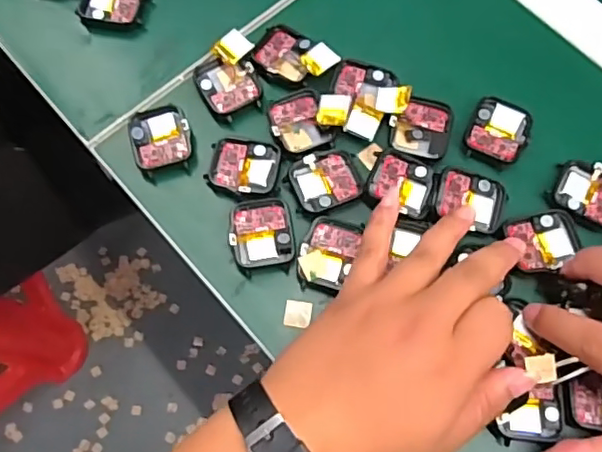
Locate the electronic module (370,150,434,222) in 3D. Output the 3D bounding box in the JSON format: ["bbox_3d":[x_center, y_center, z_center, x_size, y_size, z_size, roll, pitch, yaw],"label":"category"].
[{"bbox_3d":[0.063,-0.027,0.374,0.038,0.007,0.039,15,71,3],"label":"electronic module"}]

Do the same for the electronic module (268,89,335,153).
[{"bbox_3d":[-0.001,-0.068,0.392,0.035,0.007,0.040,-20,72,-7],"label":"electronic module"}]

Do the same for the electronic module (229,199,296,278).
[{"bbox_3d":[-0.024,0.006,0.367,0.037,0.008,0.044,-8,71,-3],"label":"electronic module"}]

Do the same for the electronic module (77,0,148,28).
[{"bbox_3d":[-0.133,-0.159,0.427,0.044,0.009,0.039,11,71,4],"label":"electronic module"}]

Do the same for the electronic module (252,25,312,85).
[{"bbox_3d":[-0.010,-0.116,0.407,0.038,0.011,0.037,26,72,9],"label":"electronic module"}]

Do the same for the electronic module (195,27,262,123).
[{"bbox_3d":[-0.049,-0.101,0.401,0.040,0.012,0.055,-10,71,-4],"label":"electronic module"}]

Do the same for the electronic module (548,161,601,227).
[{"bbox_3d":[0.181,-0.020,0.372,0.045,0.005,0.038,28,73,9],"label":"electronic module"}]

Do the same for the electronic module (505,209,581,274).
[{"bbox_3d":[0.148,0.009,0.363,0.040,0.008,0.037,-8,72,-5],"label":"electronic module"}]

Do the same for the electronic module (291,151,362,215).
[{"bbox_3d":[0.016,-0.029,0.376,0.041,0.004,0.035,-24,72,-8],"label":"electronic module"}]

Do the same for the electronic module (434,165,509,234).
[{"bbox_3d":[0.106,-0.018,0.372,0.043,0.007,0.037,16,71,3],"label":"electronic module"}]

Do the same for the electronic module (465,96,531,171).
[{"bbox_3d":[0.128,-0.061,0.386,0.038,0.006,0.044,24,72,8],"label":"electronic module"}]

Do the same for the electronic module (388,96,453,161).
[{"bbox_3d":[0.078,-0.064,0.390,0.038,0.009,0.039,11,71,4],"label":"electronic module"}]

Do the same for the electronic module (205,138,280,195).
[{"bbox_3d":[-0.036,-0.038,0.382,0.044,0.006,0.036,6,71,2],"label":"electronic module"}]

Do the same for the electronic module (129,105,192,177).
[{"bbox_3d":[-0.091,-0.058,0.388,0.037,0.006,0.044,-16,71,-6],"label":"electronic module"}]

